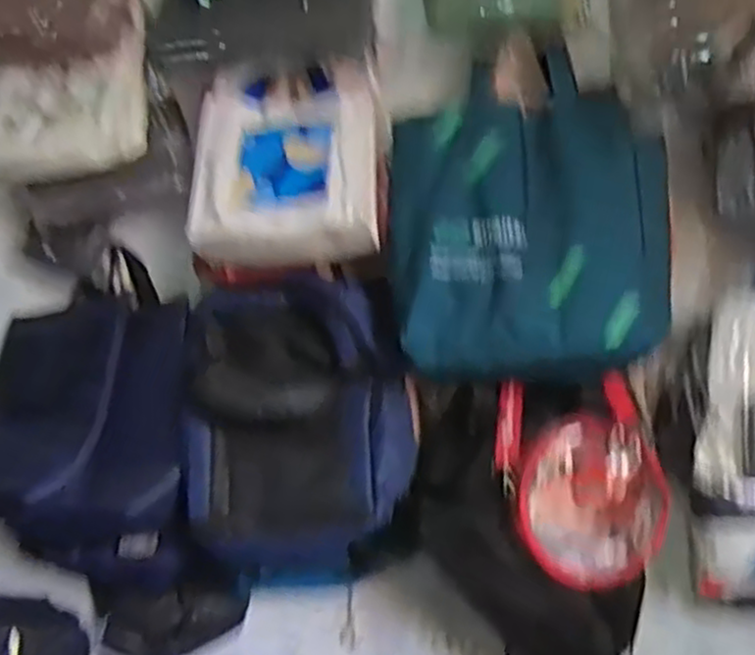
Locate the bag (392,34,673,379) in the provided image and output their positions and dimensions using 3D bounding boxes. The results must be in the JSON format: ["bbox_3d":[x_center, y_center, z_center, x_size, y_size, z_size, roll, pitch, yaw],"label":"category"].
[{"bbox_3d":[0.216,-0.176,1.094,0.383,0.450,0.182,-4,1,6],"label":"bag"}]

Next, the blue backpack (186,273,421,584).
[{"bbox_3d":[-0.116,0.173,1.192,0.337,0.477,0.180,-4,1,16],"label":"blue backpack"}]

